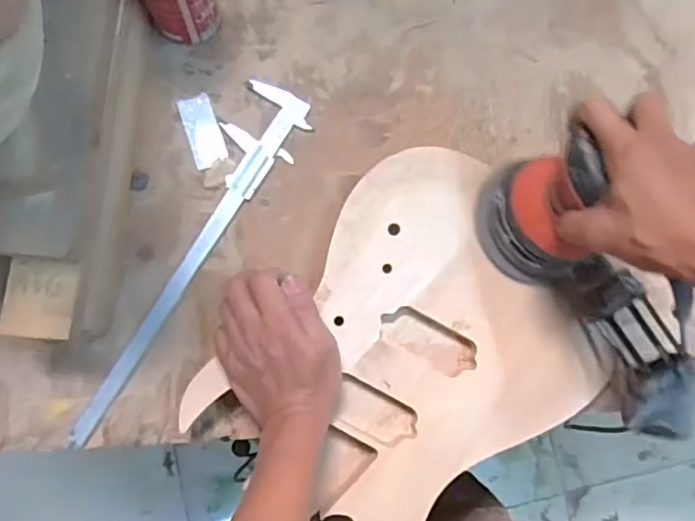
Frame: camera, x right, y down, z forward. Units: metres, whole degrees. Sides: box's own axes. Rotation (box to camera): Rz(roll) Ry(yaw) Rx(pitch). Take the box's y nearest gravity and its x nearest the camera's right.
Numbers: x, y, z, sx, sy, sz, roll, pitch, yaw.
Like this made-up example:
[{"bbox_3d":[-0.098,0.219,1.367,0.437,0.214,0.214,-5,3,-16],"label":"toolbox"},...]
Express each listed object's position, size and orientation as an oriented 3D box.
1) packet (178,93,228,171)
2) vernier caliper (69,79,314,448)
[{"bbox_3d":[-0.144,-0.130,0.578,0.033,0.004,0.073,-18,87,-6],"label":"packet"},{"bbox_3d":[-0.159,-0.003,0.564,0.066,0.015,0.393,31,84,-2],"label":"vernier caliper"}]

